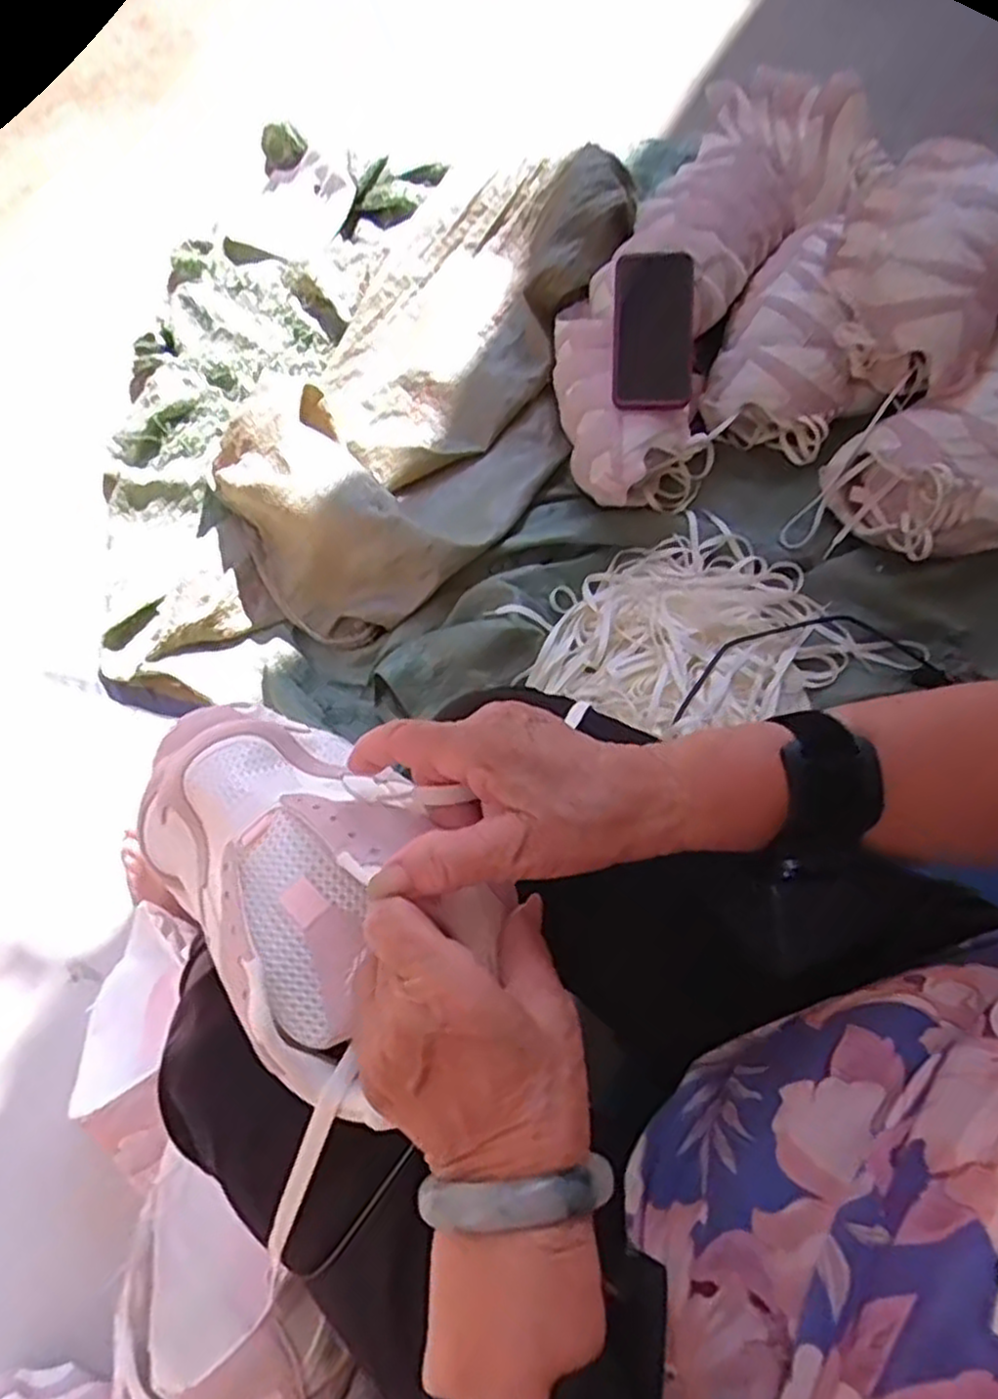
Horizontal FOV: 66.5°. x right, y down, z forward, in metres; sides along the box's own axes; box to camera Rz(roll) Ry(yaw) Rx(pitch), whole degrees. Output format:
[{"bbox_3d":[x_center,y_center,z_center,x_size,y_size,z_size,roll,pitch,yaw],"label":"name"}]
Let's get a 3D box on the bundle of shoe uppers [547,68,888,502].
[{"bbox_3d":[0.228,-0.488,0.906,0.228,0.181,0.557,29,74,11],"label":"bundle of shoe uppers"}]

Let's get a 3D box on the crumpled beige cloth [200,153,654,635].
[{"bbox_3d":[-0.075,-0.374,0.872,0.326,0.122,0.628,31,74,12],"label":"crumpled beige cloth"}]

